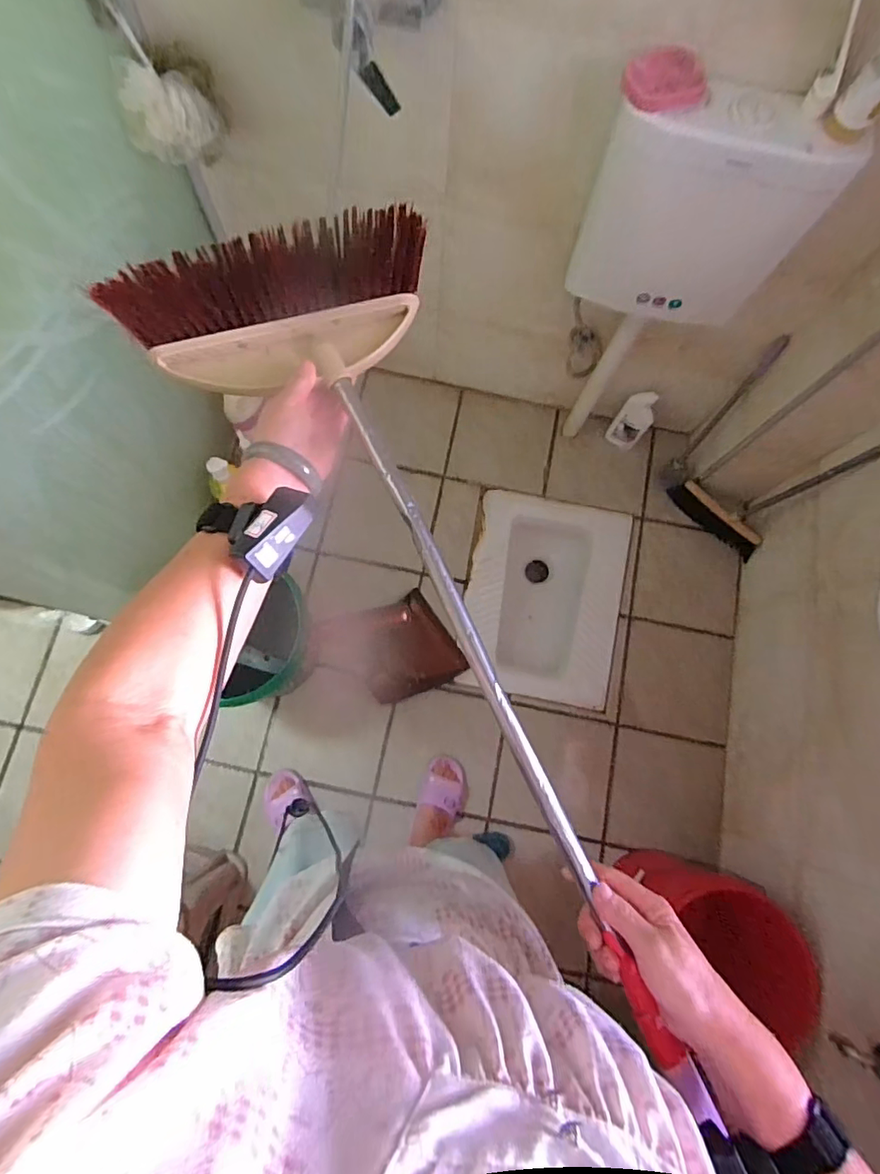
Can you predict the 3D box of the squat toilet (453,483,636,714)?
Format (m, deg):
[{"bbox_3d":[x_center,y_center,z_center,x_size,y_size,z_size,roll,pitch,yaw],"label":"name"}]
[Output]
[{"bbox_3d":[0.288,0.035,1.518,0.427,0.197,0.574,13,78,-1],"label":"squat toilet"}]

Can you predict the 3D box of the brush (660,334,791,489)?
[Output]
[{"bbox_3d":[0.719,-0.434,1.341,0.063,0.469,0.066,24,57,2],"label":"brush"}]

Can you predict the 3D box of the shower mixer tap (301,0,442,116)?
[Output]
[{"bbox_3d":[-0.109,-0.786,0.723,0.200,0.106,0.145,15,78,-1],"label":"shower mixer tap"}]

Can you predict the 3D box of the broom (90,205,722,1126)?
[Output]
[{"bbox_3d":[-0.008,0.016,0.458,0.290,0.043,0.804,-25,82,-5],"label":"broom"}]

